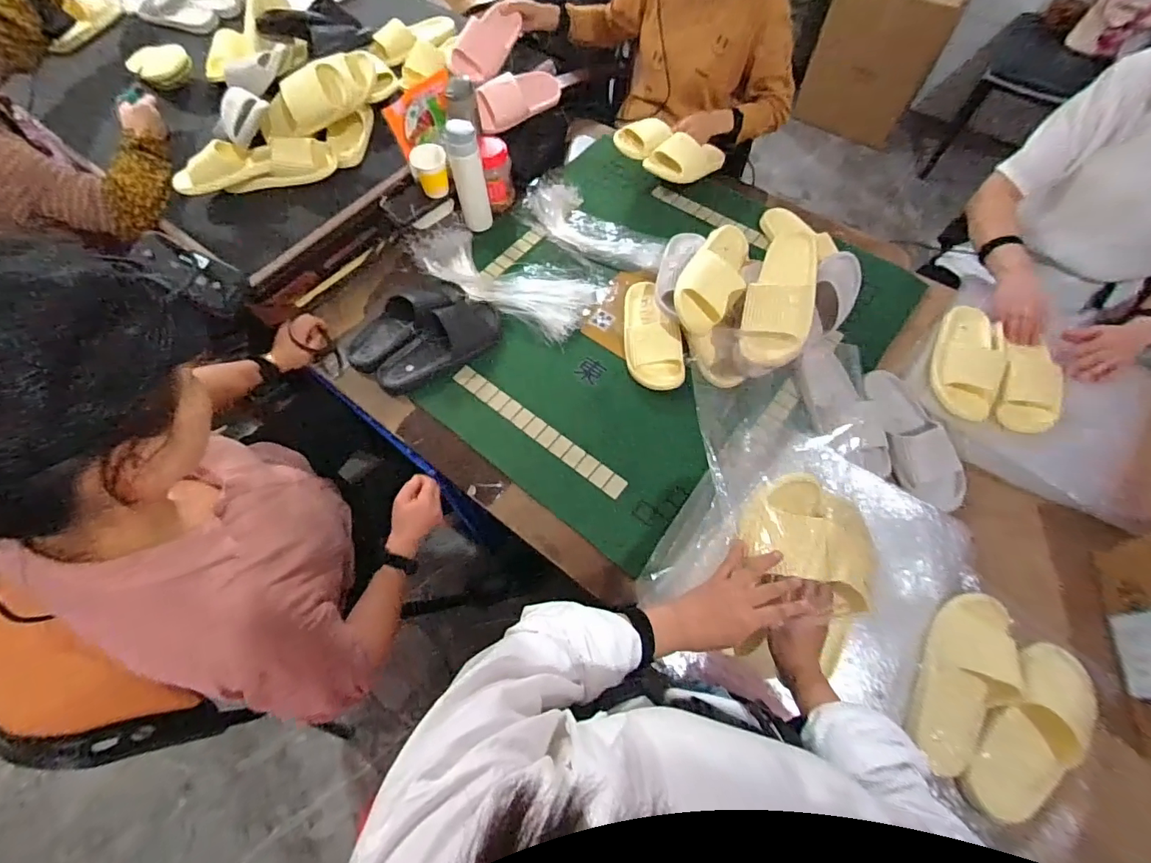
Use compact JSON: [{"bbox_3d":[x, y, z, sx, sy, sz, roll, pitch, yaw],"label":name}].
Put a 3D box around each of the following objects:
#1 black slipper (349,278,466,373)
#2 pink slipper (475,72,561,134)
[{"bbox_3d":[-0.340,-0.222,1.012,0.264,0.077,0.117,-36,69,-16],"label":"black slipper"},{"bbox_3d":[-0.141,-0.794,1.196,0.202,0.103,0.072,-24,24,2],"label":"pink slipper"}]

